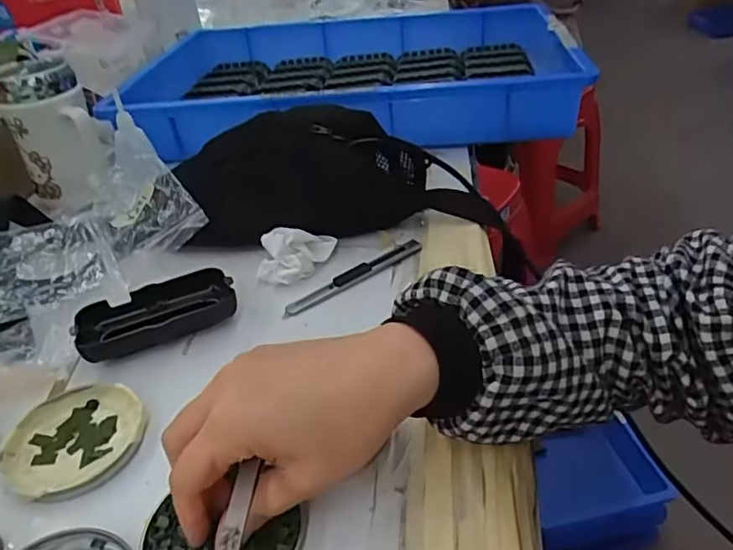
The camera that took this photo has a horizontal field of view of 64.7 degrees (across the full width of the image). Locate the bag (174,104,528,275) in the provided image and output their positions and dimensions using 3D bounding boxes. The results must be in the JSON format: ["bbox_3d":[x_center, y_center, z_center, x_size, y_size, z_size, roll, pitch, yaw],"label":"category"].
[{"bbox_3d":[-0.018,-0.087,0.503,0.291,0.091,0.121,7,38,16],"label":"bag"}]

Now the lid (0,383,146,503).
[{"bbox_3d":[-0.175,0.099,0.349,0.078,0.011,0.078,-3,37,3],"label":"lid"}]

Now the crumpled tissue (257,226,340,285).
[{"bbox_3d":[-0.057,-0.019,0.472,0.064,0.028,0.044,-8,37,-4],"label":"crumpled tissue"}]

